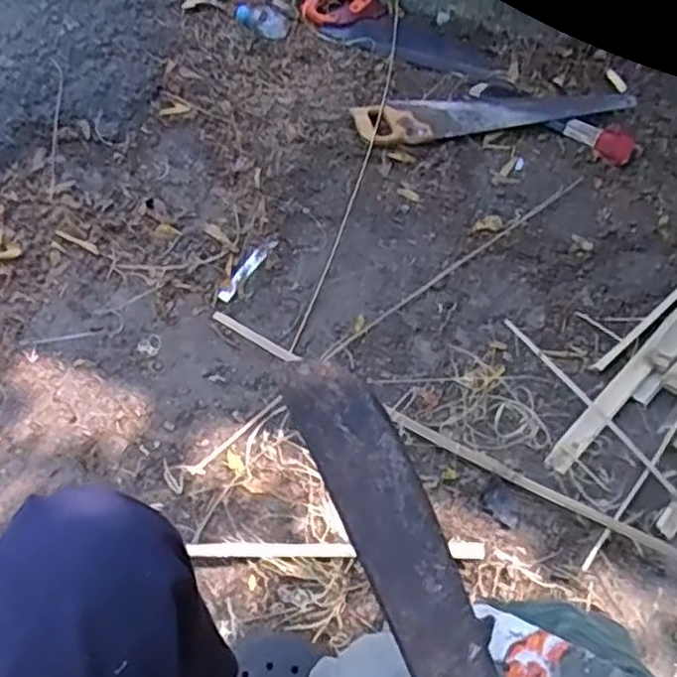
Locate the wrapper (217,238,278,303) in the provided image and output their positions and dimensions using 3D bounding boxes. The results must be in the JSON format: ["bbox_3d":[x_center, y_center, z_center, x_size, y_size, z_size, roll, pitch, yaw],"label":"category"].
[{"bbox_3d":[-0.149,-0.116,1.201,0.026,0.004,0.150,26,60,18],"label":"wrapper"}]

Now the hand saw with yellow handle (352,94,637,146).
[{"bbox_3d":[0.289,-0.431,1.374,0.507,0.034,0.107,-5,56,-3],"label":"hand saw with yellow handle"}]

